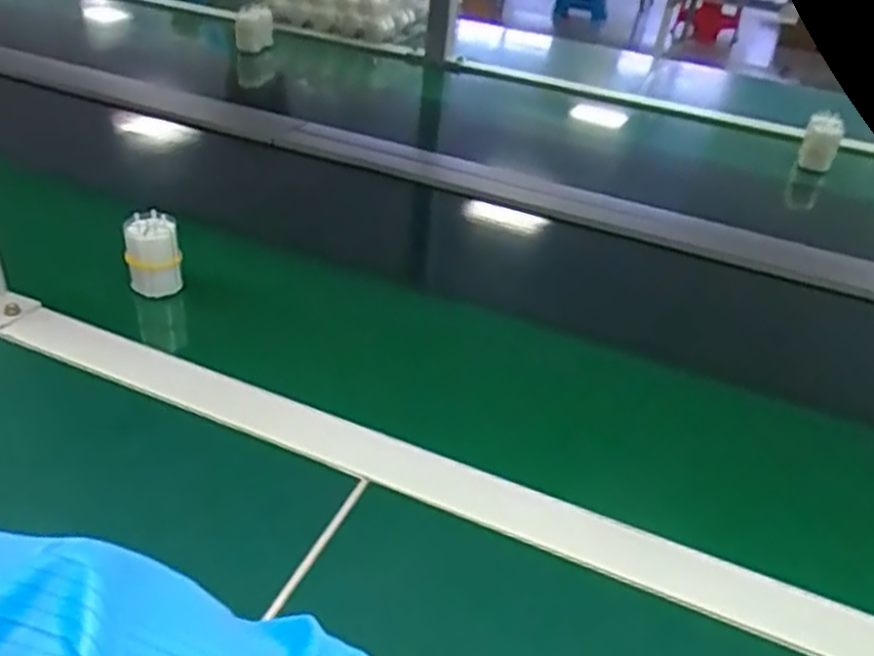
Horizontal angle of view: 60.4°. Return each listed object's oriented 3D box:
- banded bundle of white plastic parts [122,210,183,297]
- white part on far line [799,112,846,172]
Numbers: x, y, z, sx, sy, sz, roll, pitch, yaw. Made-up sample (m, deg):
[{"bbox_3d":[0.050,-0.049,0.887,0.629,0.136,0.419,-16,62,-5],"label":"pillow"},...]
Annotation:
[{"bbox_3d":[-0.223,-0.056,0.591,0.040,0.060,0.033,-6,38,-18],"label":"banded bundle of white plastic parts"},{"bbox_3d":[0.514,-0.249,1.003,0.045,0.069,0.038,24,39,22],"label":"white part on far line"}]

